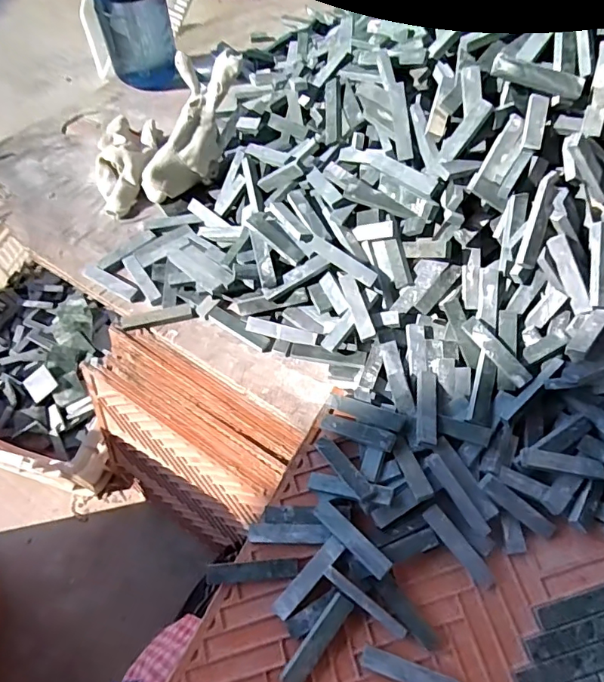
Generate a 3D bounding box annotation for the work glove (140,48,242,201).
[{"bbox_3d":[-0.112,-0.211,0.493,0.057,0.063,0.157,31,102,18],"label":"work glove"}]

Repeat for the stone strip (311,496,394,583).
[{"bbox_3d":[0.034,0.135,0.342,0.014,0.005,0.064,-44,57,-14],"label":"stone strip"}]

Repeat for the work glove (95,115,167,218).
[{"bbox_3d":[-0.191,-0.196,0.541,0.057,0.035,0.139,3,58,2],"label":"work glove"}]

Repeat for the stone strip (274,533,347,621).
[{"bbox_3d":[0.005,0.162,0.340,0.012,0.004,0.063,39,81,22],"label":"stone strip"}]

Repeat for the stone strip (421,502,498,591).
[{"bbox_3d":[0.110,0.143,0.345,0.013,0.006,0.066,-38,85,-20],"label":"stone strip"}]

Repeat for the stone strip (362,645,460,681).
[{"bbox_3d":[0.070,0.214,0.319,0.062,0.008,0.014,16,60,10],"label":"stone strip"}]

